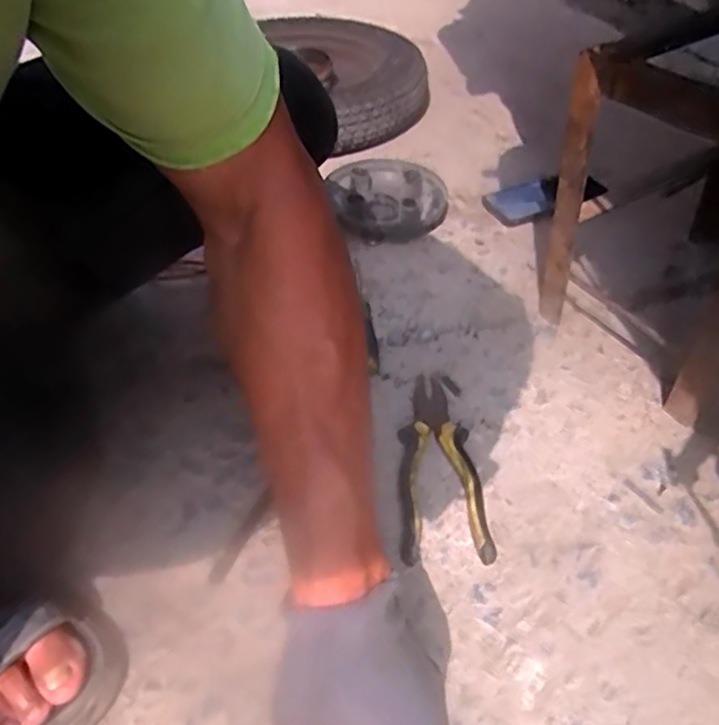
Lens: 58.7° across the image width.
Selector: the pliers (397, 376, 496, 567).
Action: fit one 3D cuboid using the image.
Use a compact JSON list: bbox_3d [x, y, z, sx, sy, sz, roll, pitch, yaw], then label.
[{"bbox_3d":[0.070,0.085,0.568,0.069,0.028,0.193,-1,45,1],"label":"pliers"}]

